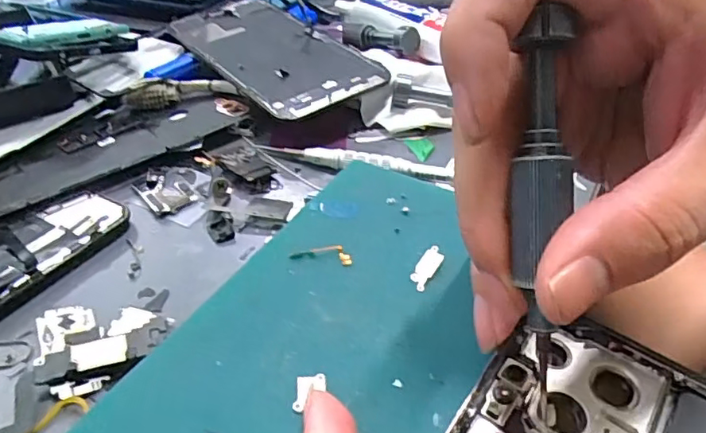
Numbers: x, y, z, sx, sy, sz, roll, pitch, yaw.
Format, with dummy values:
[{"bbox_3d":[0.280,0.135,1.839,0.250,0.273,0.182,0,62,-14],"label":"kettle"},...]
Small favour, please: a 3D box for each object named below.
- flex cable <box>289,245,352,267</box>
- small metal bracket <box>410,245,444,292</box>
[{"bbox_3d":[-0.012,0.013,0.220,0.024,0.004,0.009,5,40,8],"label":"flex cable"},{"bbox_3d":[0.027,0.018,0.213,0.007,0.004,0.020,21,44,25],"label":"small metal bracket"}]

